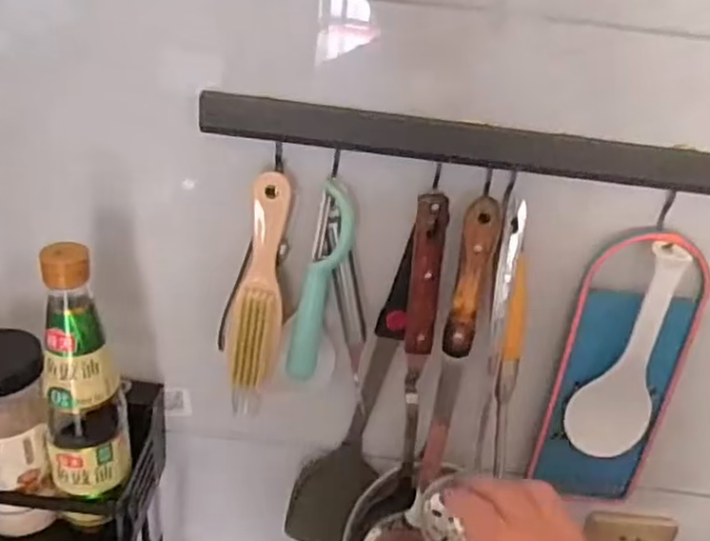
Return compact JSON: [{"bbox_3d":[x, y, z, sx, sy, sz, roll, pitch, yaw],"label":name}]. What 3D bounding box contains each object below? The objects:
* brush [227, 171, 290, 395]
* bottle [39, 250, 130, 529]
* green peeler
[{"bbox_3d":[-0.073,0.009,0.526,0.039,0.162,0.025,8,7,3],"label":"brush"},{"bbox_3d":[-0.207,0.089,0.530,0.057,0.246,0.069,-4,29,-20],"label":"bottle"},{"bbox_3d":[-0.027,0.010,0.527,0.026,0.154,0.018,12,11,-13],"label":"green peeler"}]

